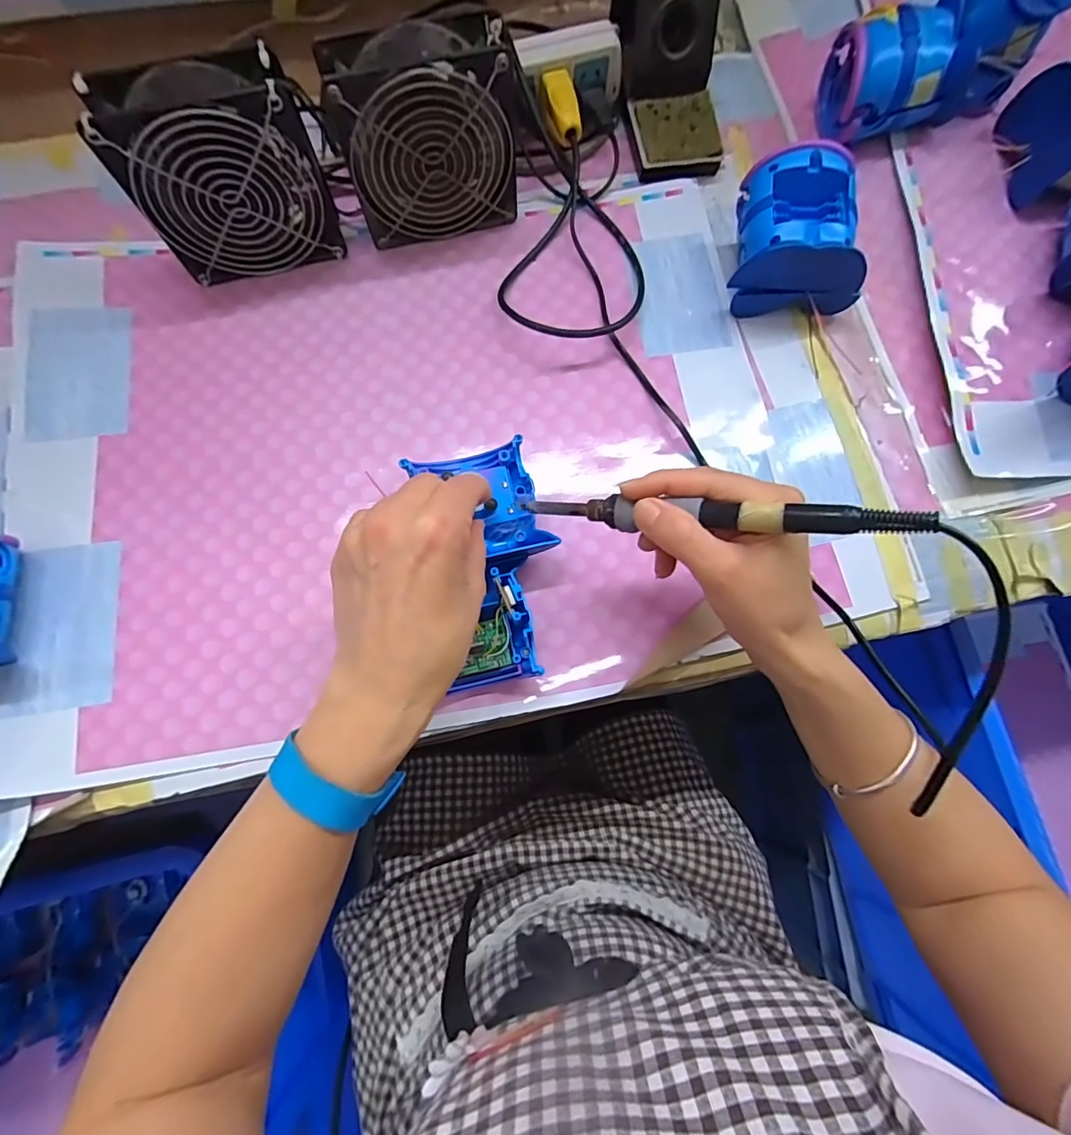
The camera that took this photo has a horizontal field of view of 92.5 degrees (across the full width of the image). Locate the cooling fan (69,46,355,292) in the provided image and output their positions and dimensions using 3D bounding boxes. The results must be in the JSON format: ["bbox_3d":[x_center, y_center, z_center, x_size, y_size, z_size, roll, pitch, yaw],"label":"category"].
[{"bbox_3d":[-0.210,-0.269,0.359,0.121,0.117,0.047,-14,77,-4],"label":"cooling fan"}]

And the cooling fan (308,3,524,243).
[{"bbox_3d":[-0.076,-0.304,0.369,0.118,0.119,0.043,-14,77,-4],"label":"cooling fan"}]

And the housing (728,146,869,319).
[{"bbox_3d":[0.198,-0.248,0.385,0.094,0.066,0.090,3,76,0],"label":"housing"}]

